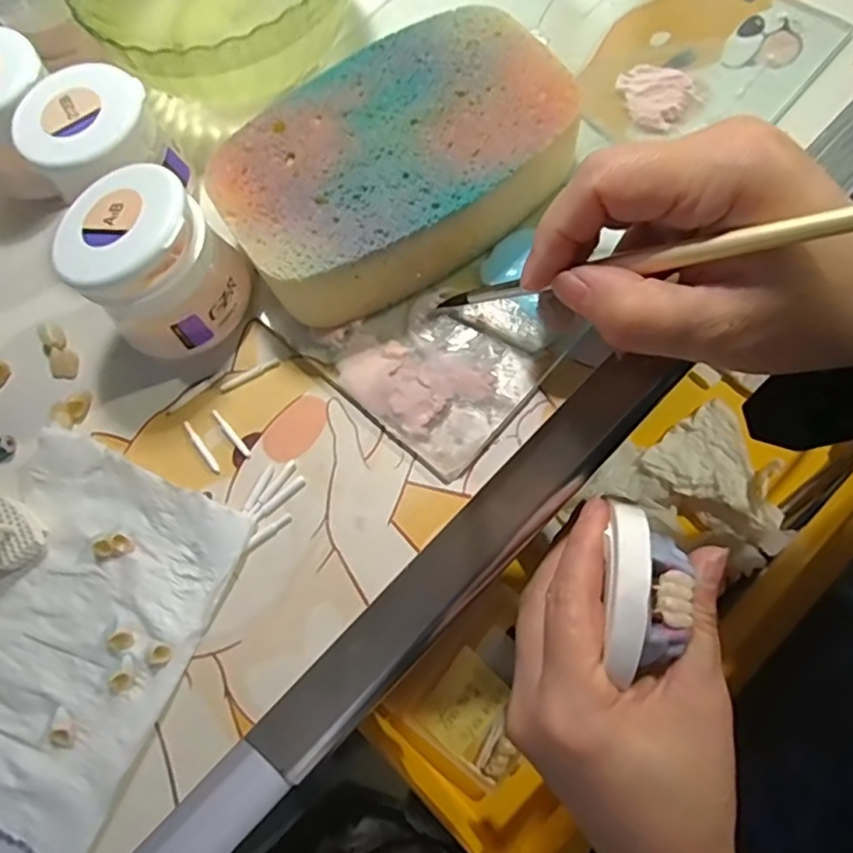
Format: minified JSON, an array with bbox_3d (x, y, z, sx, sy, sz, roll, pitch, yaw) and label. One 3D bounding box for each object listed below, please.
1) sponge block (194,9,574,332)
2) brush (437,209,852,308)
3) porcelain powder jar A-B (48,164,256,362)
[{"bbox_3d":[-0.011,-0.102,0.237,0.132,0.034,0.089,-30,71,-4],"label":"sponge block"},{"bbox_3d":[0.078,-0.049,0.173,0.188,0.008,0.007,-1,70,44],"label":"brush"},{"bbox_3d":[-0.098,-0.057,0.226,0.052,0.057,0.049,-2,71,6],"label":"porcelain powder jar A-B"}]

